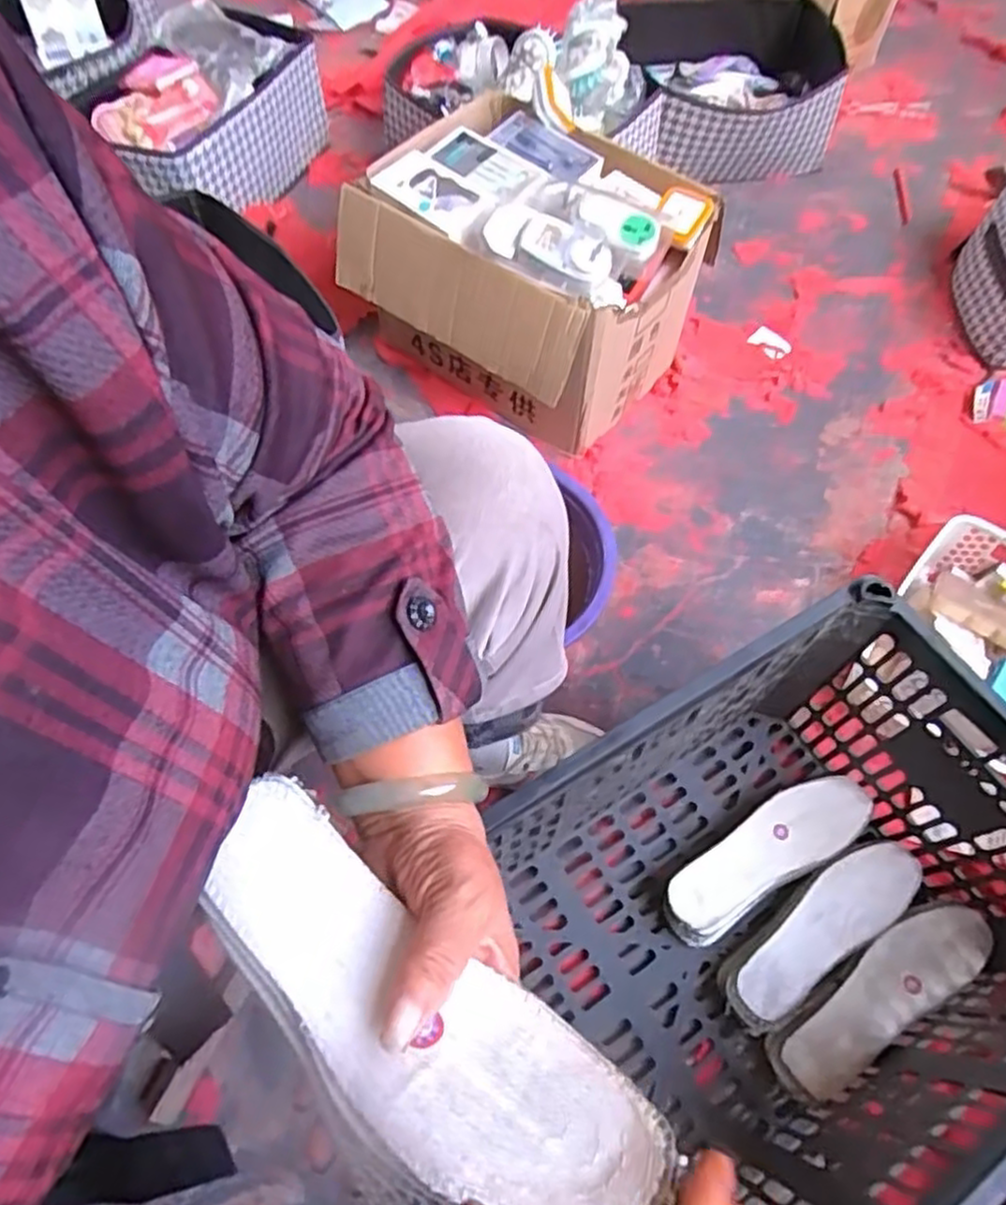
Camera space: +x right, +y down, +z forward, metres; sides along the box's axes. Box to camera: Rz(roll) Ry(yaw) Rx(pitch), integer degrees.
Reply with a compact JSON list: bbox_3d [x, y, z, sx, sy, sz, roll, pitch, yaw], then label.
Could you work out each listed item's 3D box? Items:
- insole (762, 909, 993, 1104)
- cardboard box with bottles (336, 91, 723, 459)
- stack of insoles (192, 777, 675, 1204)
[{"bbox_3d":[0.347,0.361,0.659,0.233,0.034,0.065,-30,65,-16],"label":"insole"},{"bbox_3d":[0.028,-0.453,0.969,0.397,0.251,0.316,35,66,17],"label":"cardboard box with bottles"},{"bbox_3d":[-0.044,0.159,0.275,0.225,0.030,0.083,29,63,33],"label":"stack of insoles"}]

